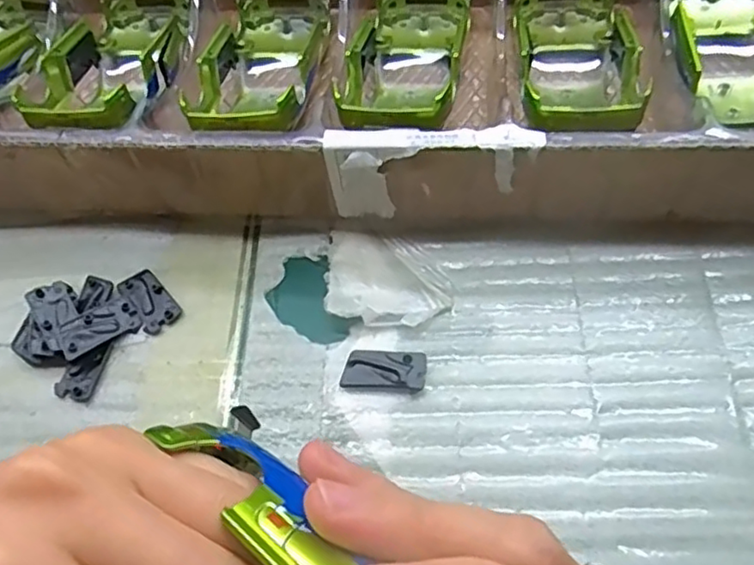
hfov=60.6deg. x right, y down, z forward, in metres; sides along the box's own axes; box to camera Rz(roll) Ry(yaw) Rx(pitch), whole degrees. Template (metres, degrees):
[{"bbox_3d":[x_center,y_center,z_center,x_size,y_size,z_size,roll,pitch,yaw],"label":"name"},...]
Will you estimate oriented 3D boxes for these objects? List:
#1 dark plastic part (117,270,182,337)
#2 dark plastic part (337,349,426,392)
[{"bbox_3d":[-0.105,0.007,0.295,0.017,0.004,0.033,-39,64,-17],"label":"dark plastic part"},{"bbox_3d":[0.003,0.036,0.266,0.034,0.004,0.017,4,60,7],"label":"dark plastic part"}]

